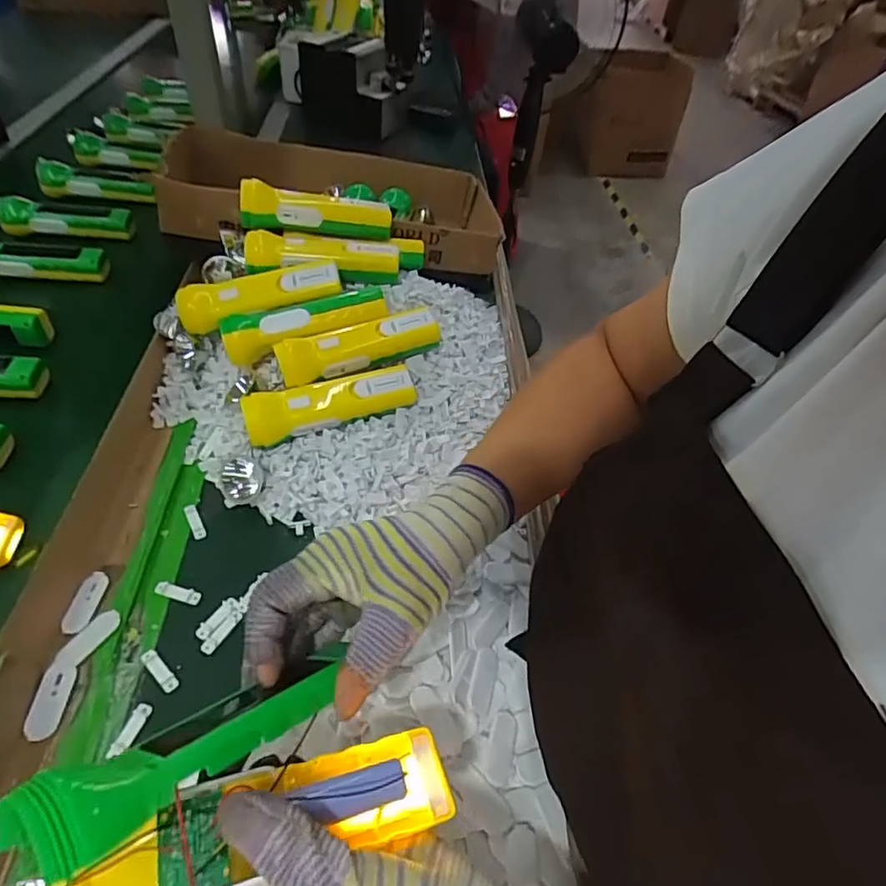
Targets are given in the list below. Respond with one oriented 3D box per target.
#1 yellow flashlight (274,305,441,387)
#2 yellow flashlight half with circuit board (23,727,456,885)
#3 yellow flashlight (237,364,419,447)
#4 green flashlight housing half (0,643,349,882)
[{"bbox_3d":[-0.083,-0.098,0.561,0.158,0.036,0.039,-15,49,-15],"label":"yellow flashlight"},{"bbox_3d":[-0.073,0.161,0.238,0.164,0.024,0.045,-3,45,-29],"label":"yellow flashlight half with circuit board"},{"bbox_3d":[-0.107,-0.037,0.544,0.158,0.039,0.042,-14,49,-14],"label":"yellow flashlight"},{"bbox_3d":[-0.094,0.124,0.247,0.036,0.022,0.159,34,22,27],"label":"green flashlight housing half"}]

